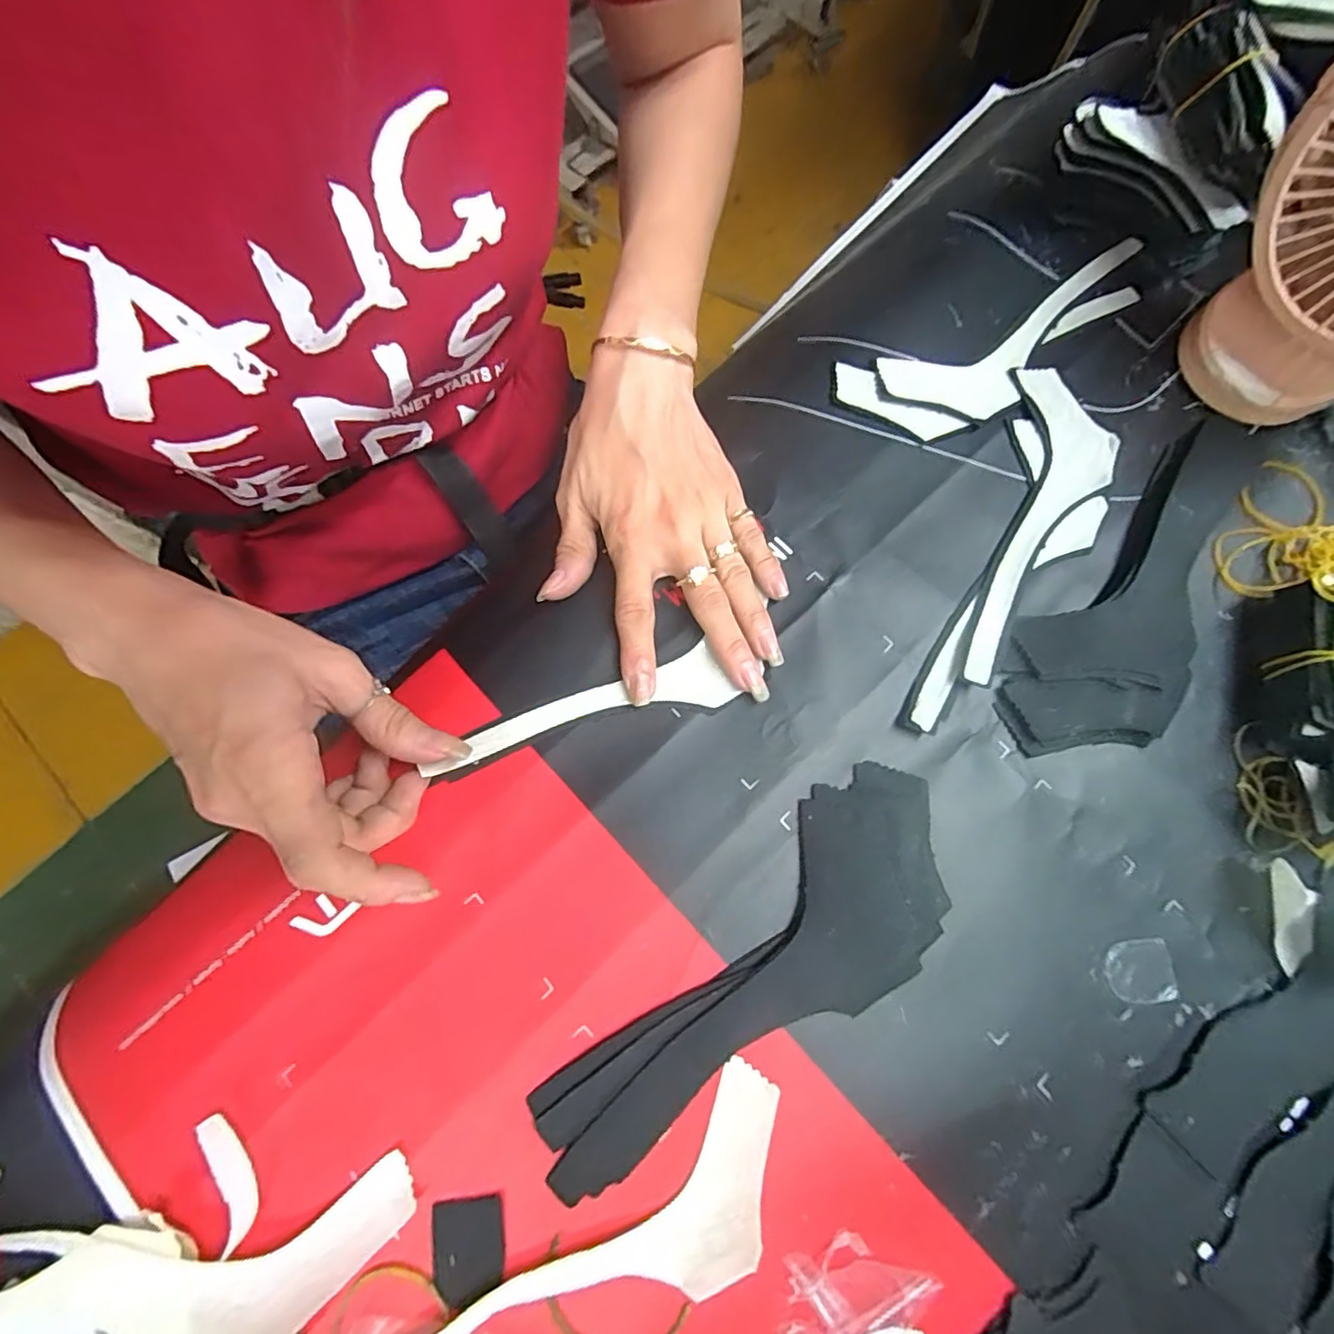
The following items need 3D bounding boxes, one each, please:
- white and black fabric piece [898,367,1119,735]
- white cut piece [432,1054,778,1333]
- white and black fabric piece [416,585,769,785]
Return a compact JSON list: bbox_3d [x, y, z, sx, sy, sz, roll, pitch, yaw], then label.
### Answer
[{"bbox_3d":[0.179,-0.056,0.293,0.063,0.008,0.207,21,76,6],"label":"white and black fabric piece"},{"bbox_3d":[-0.028,0.228,0.216,0.185,0.010,0.051,-35,77,-9],"label":"white cut piece"},{"bbox_3d":[-0.040,0.023,0.276,0.142,0.007,0.030,-17,75,-5],"label":"white and black fabric piece"}]

